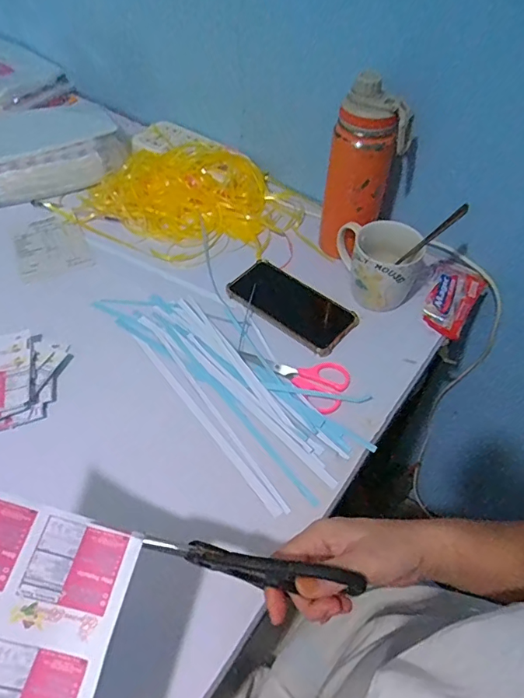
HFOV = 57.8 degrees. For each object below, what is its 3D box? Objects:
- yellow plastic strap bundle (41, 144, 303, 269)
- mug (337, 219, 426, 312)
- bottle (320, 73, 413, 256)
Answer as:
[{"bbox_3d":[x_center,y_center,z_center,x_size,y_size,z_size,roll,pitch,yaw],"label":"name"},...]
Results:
[{"bbox_3d":[-0.120,-0.233,0.730,0.324,0.042,0.252,30,58,19],"label":"yellow plastic strap bundle"},{"bbox_3d":[0.147,-0.107,0.611,0.116,0.081,0.079,18,55,11],"label":"mug"},{"bbox_3d":[0.125,-0.216,0.610,0.081,0.211,0.080,39,61,23],"label":"bottle"}]

